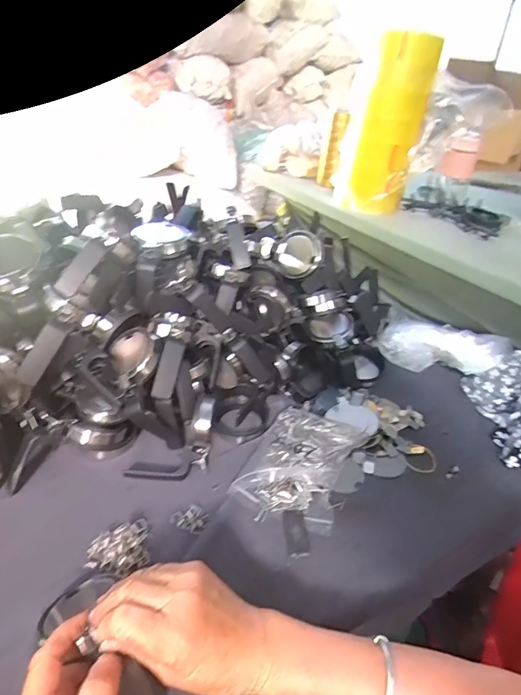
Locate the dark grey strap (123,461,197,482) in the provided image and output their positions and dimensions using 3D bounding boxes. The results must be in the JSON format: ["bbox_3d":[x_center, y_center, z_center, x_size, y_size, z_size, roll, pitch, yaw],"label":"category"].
[{"bbox_3d":[-0.115,0.139,0.497,0.074,0.014,0.024,5,31,-1],"label":"dark grey strap"}]

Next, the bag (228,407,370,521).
[{"bbox_3d":[0.045,0.132,0.525,0.101,0.029,0.163,22,35,25],"label":"bag"}]

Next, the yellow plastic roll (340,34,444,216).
[{"bbox_3d":[0.237,-0.399,0.810,0.076,0.279,0.093,-22,41,-38],"label":"yellow plastic roll"}]

